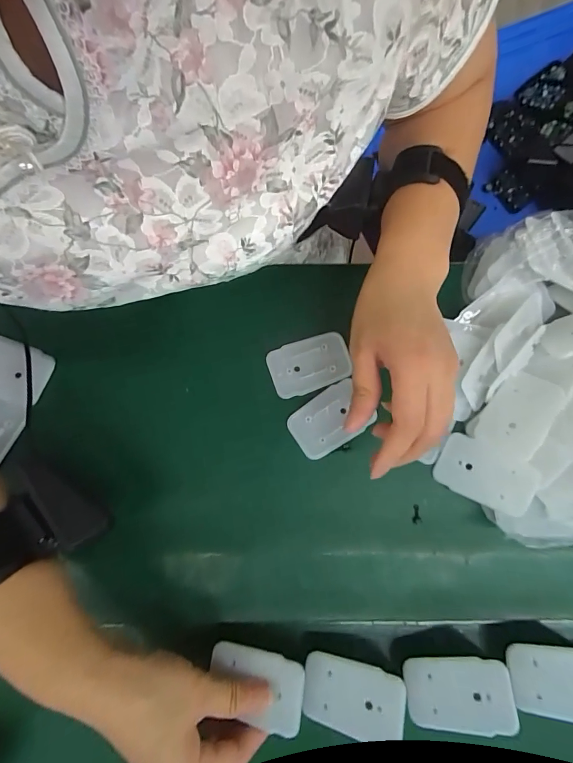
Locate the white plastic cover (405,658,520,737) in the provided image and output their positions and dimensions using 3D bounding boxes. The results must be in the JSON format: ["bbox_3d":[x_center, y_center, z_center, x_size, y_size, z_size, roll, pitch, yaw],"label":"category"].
[{"bbox_3d":[0.116,0.212,0.260,0.067,0.004,0.043,-9,75,18],"label":"white plastic cover"}]

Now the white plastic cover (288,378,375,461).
[{"bbox_3d":[0.035,0.032,0.320,0.064,0.006,0.045,-33,80,-5],"label":"white plastic cover"}]

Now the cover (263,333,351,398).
[{"bbox_3d":[0.020,-0.015,0.332,0.068,0.004,0.045,-19,79,-2],"label":"cover"}]

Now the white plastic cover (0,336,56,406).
[{"bbox_3d":[-0.247,-0.011,0.340,0.066,0.007,0.051,22,71,-12],"label":"white plastic cover"}]

